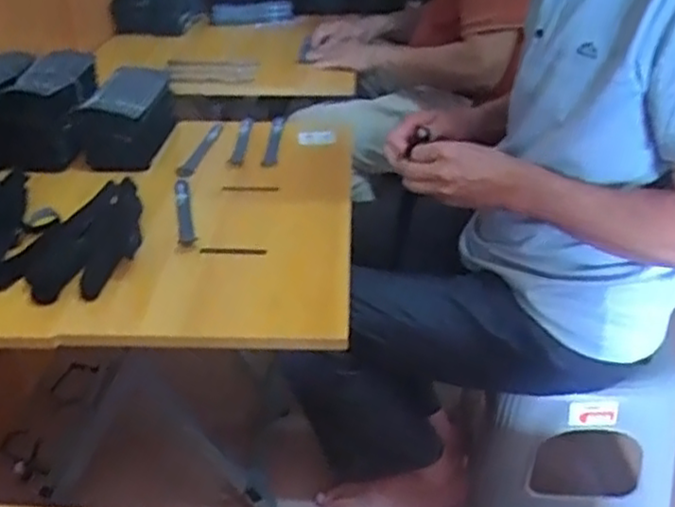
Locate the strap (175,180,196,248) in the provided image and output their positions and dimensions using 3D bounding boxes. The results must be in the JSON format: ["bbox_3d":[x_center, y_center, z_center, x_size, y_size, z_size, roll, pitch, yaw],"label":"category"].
[{"bbox_3d":[-0.202,-0.055,0.936,0.020,0.020,0.195,-7,32,-11],"label":"strap"}]

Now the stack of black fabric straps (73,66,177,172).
[{"bbox_3d":[-0.318,-0.212,1.084,0.112,0.087,0.210,0,32,-1],"label":"stack of black fabric straps"}]

